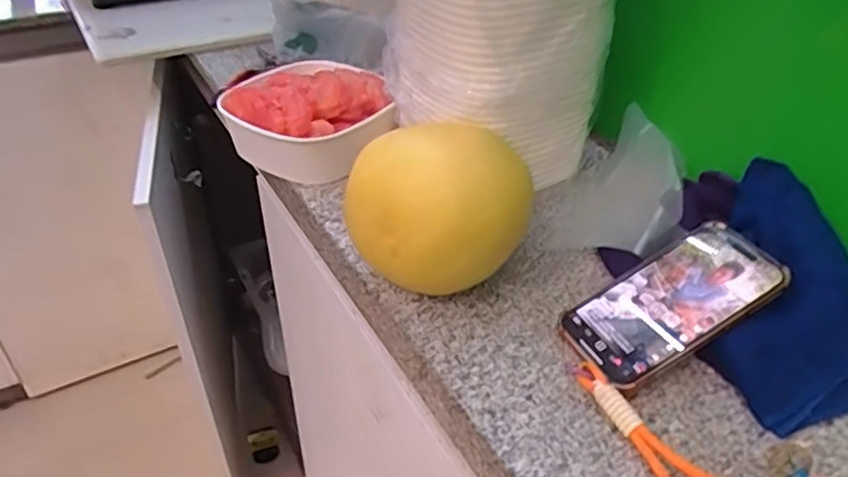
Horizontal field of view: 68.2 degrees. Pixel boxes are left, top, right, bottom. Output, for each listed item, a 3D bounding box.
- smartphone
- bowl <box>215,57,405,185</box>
[{"bbox_3d":[0.172,0.043,0.434,0.147,0.012,0.070,-30,46,-7],"label":"smartphone"},{"bbox_3d":[-0.114,-0.119,0.600,0.145,0.072,0.141,1,37,-1],"label":"bowl"}]

